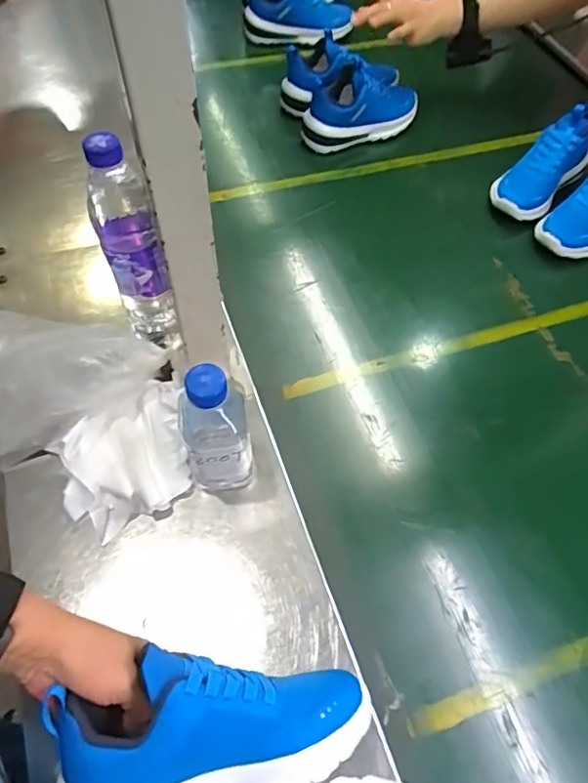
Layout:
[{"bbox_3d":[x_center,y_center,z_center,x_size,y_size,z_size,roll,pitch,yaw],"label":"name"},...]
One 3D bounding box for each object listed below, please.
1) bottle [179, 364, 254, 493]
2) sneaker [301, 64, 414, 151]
[{"bbox_3d":[-0.069,0.033,0.484,0.056,0.166,0.059,-13,58,-11],"label":"bottle"},{"bbox_3d":[0.108,-0.438,0.845,0.196,0.093,0.073,-16,59,-13],"label":"sneaker"}]

